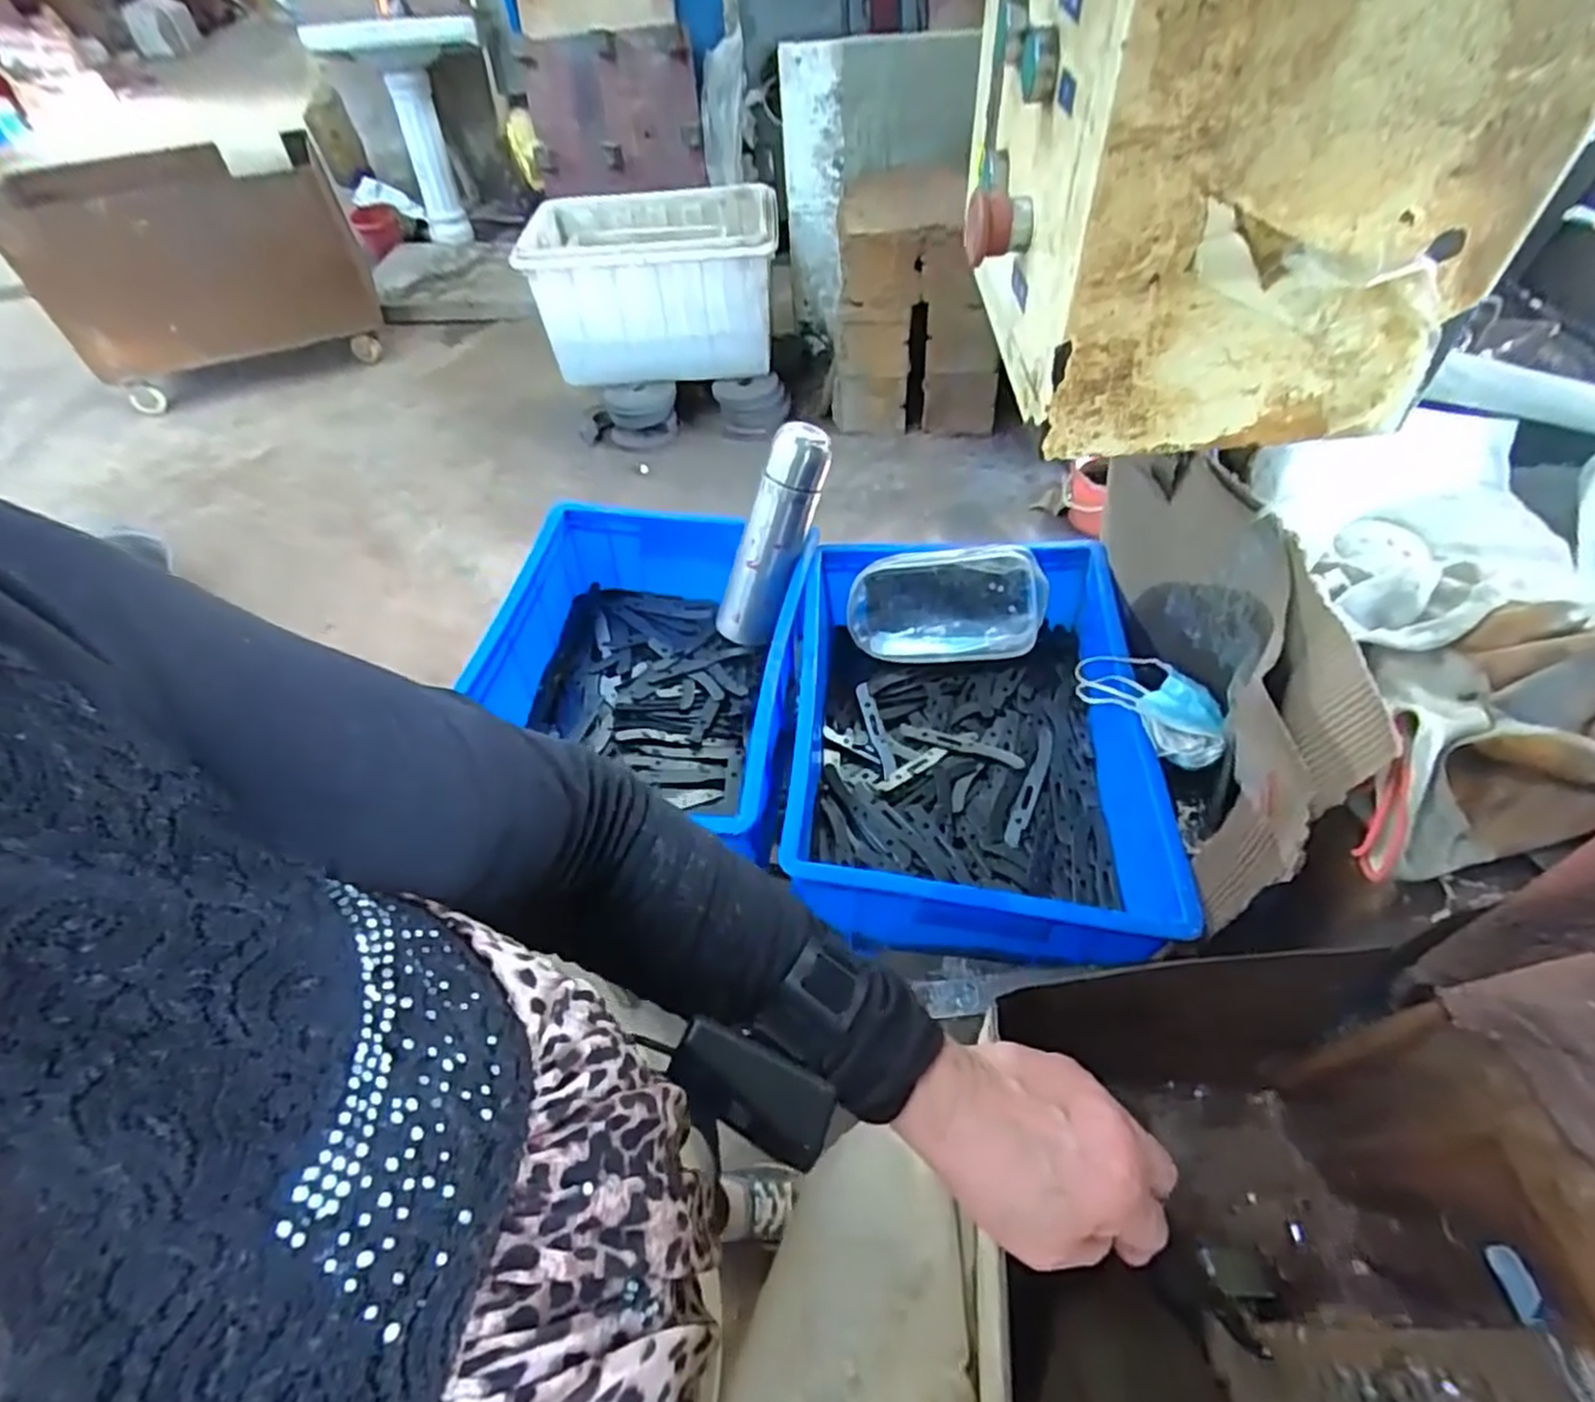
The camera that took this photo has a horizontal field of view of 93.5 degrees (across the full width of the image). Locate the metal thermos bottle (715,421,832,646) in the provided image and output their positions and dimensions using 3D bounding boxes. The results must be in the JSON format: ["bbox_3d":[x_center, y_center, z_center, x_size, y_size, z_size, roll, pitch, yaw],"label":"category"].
[{"bbox_3d":[-0.026,-0.164,0.781,0.058,0.242,0.059,-14,47,-43],"label":"metal thermos bottle"}]

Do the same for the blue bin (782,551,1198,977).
[{"bbox_3d":[0.159,0.030,0.691,0.313,0.122,0.395,5,53,6],"label":"blue bin"}]

